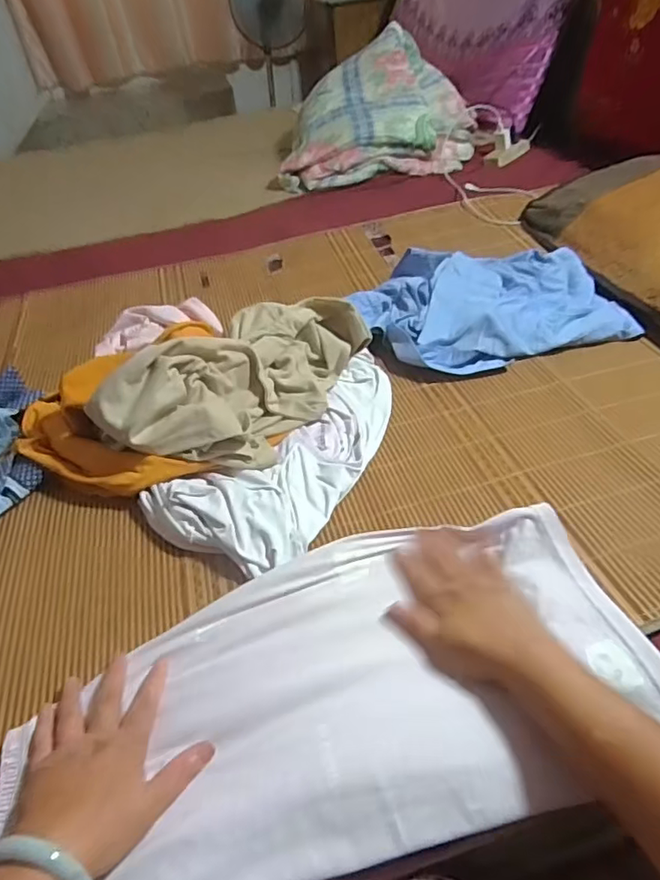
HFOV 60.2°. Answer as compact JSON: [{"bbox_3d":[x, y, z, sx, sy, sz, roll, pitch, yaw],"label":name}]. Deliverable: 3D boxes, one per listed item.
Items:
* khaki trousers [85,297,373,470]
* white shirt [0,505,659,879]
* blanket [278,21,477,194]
[{"bbox_3d":[-0.101,-0.097,0.751,0.168,0.129,0.379,22,48,30],"label":"khaki trousers"},{"bbox_3d":[0.008,0.205,0.484,0.523,0.030,0.261,-12,41,-6],"label":"white shirt"},{"bbox_3d":[0.095,-0.876,1.519,0.511,0.268,0.405,-14,42,-8],"label":"blanket"}]

